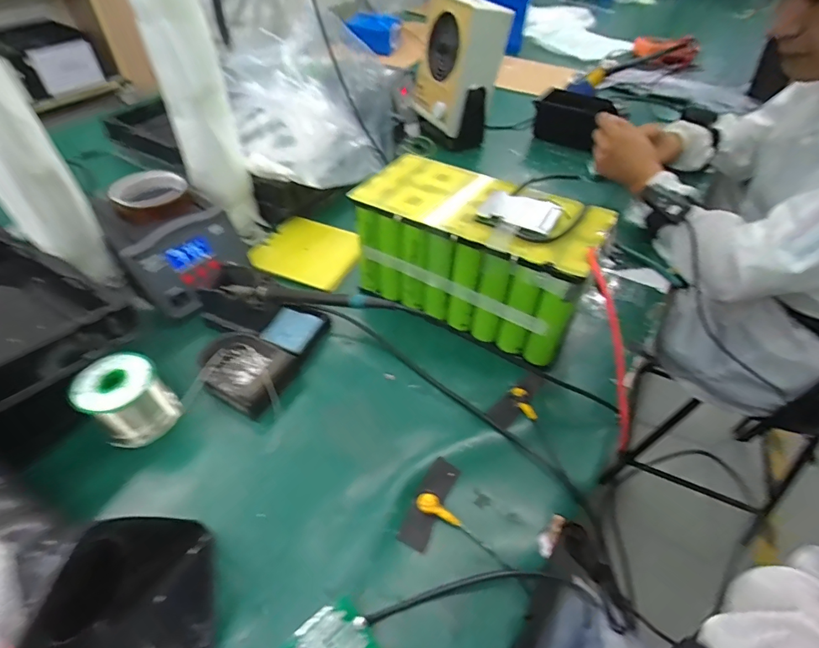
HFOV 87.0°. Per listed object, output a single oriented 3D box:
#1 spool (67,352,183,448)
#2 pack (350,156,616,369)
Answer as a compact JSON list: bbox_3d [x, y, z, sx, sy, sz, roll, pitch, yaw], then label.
[{"bbox_3d":[-0.286,0.078,0.441,0.060,0.074,0.070,31,53,24],"label":"spool"},{"bbox_3d":[0.079,-0.094,0.536,0.281,0.144,0.144,27,51,21],"label":"pack"}]

